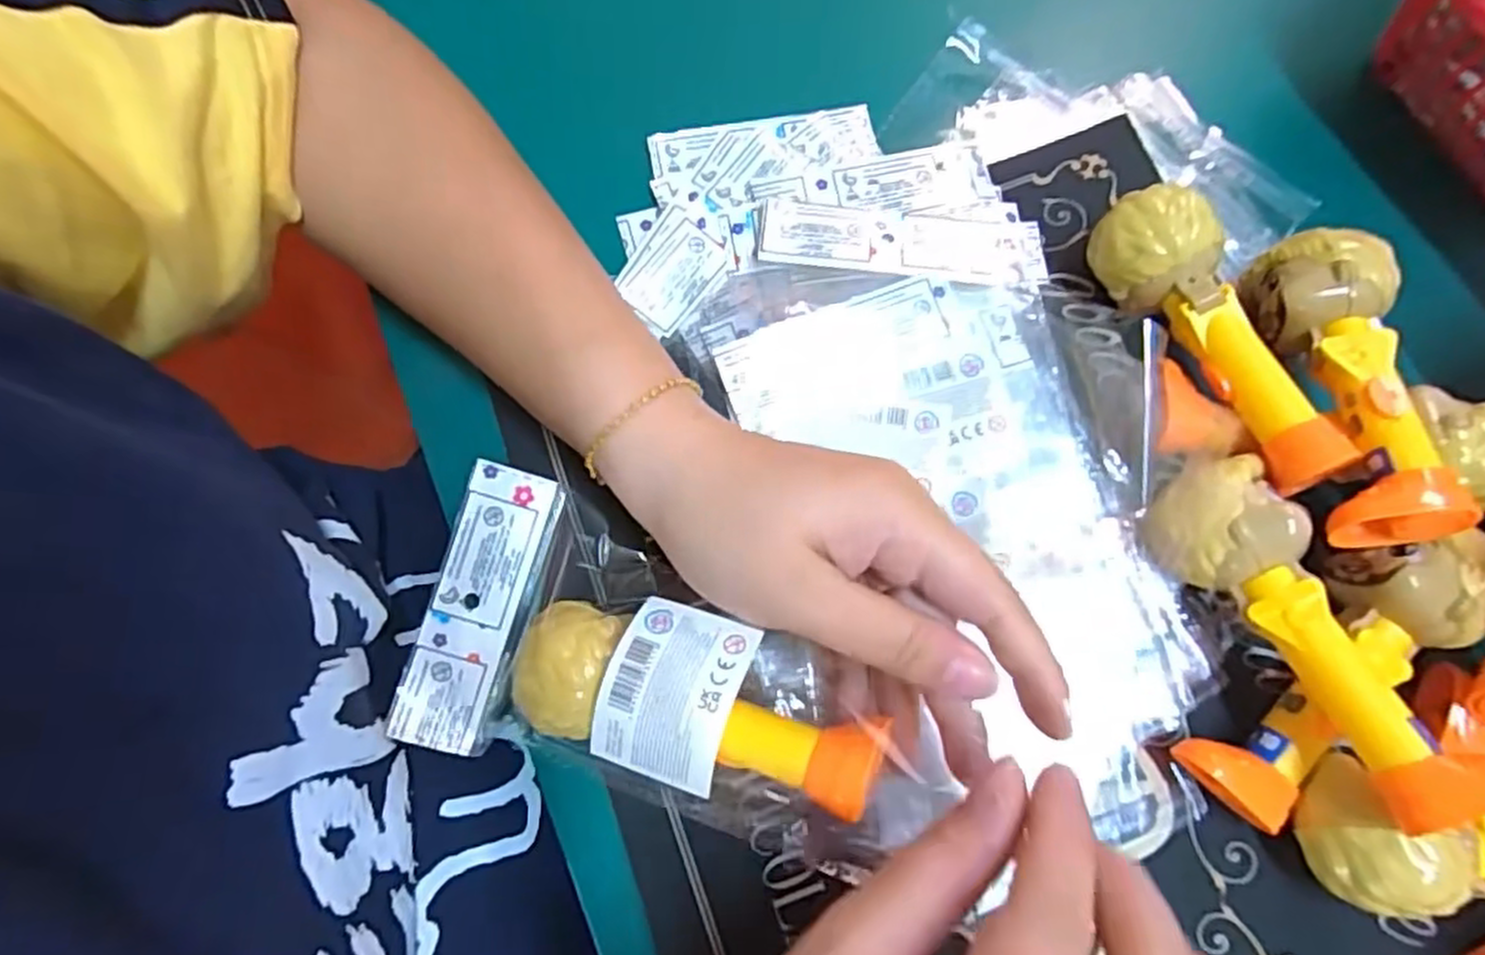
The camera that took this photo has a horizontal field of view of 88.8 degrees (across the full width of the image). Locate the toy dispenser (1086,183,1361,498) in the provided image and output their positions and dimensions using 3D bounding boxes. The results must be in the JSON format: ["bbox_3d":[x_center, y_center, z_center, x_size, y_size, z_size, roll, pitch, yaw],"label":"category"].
[{"bbox_3d":[0.173,-0.051,0.281,0.034,0.042,0.118,-29,78,-6],"label":"toy dispenser"}]

